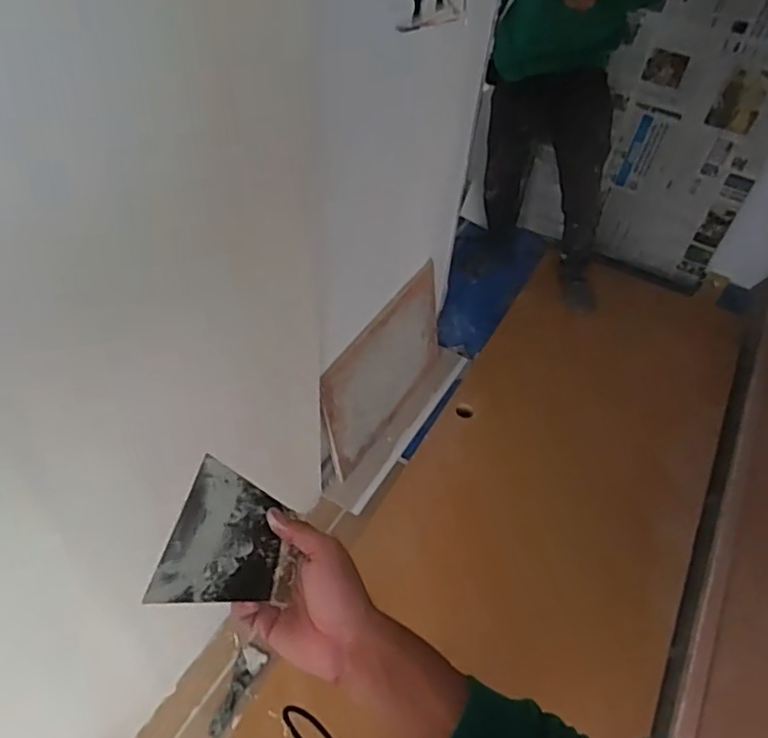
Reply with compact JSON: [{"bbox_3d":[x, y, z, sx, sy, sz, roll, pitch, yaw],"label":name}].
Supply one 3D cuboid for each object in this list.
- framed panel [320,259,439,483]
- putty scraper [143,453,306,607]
[{"bbox_3d":[0.013,-0.013,1.874,0.037,0.425,0.642,17,49,29],"label":"framed panel"},{"bbox_3d":[-0.116,0.134,0.480,0.094,0.005,0.132,21,34,-11],"label":"putty scraper"}]

